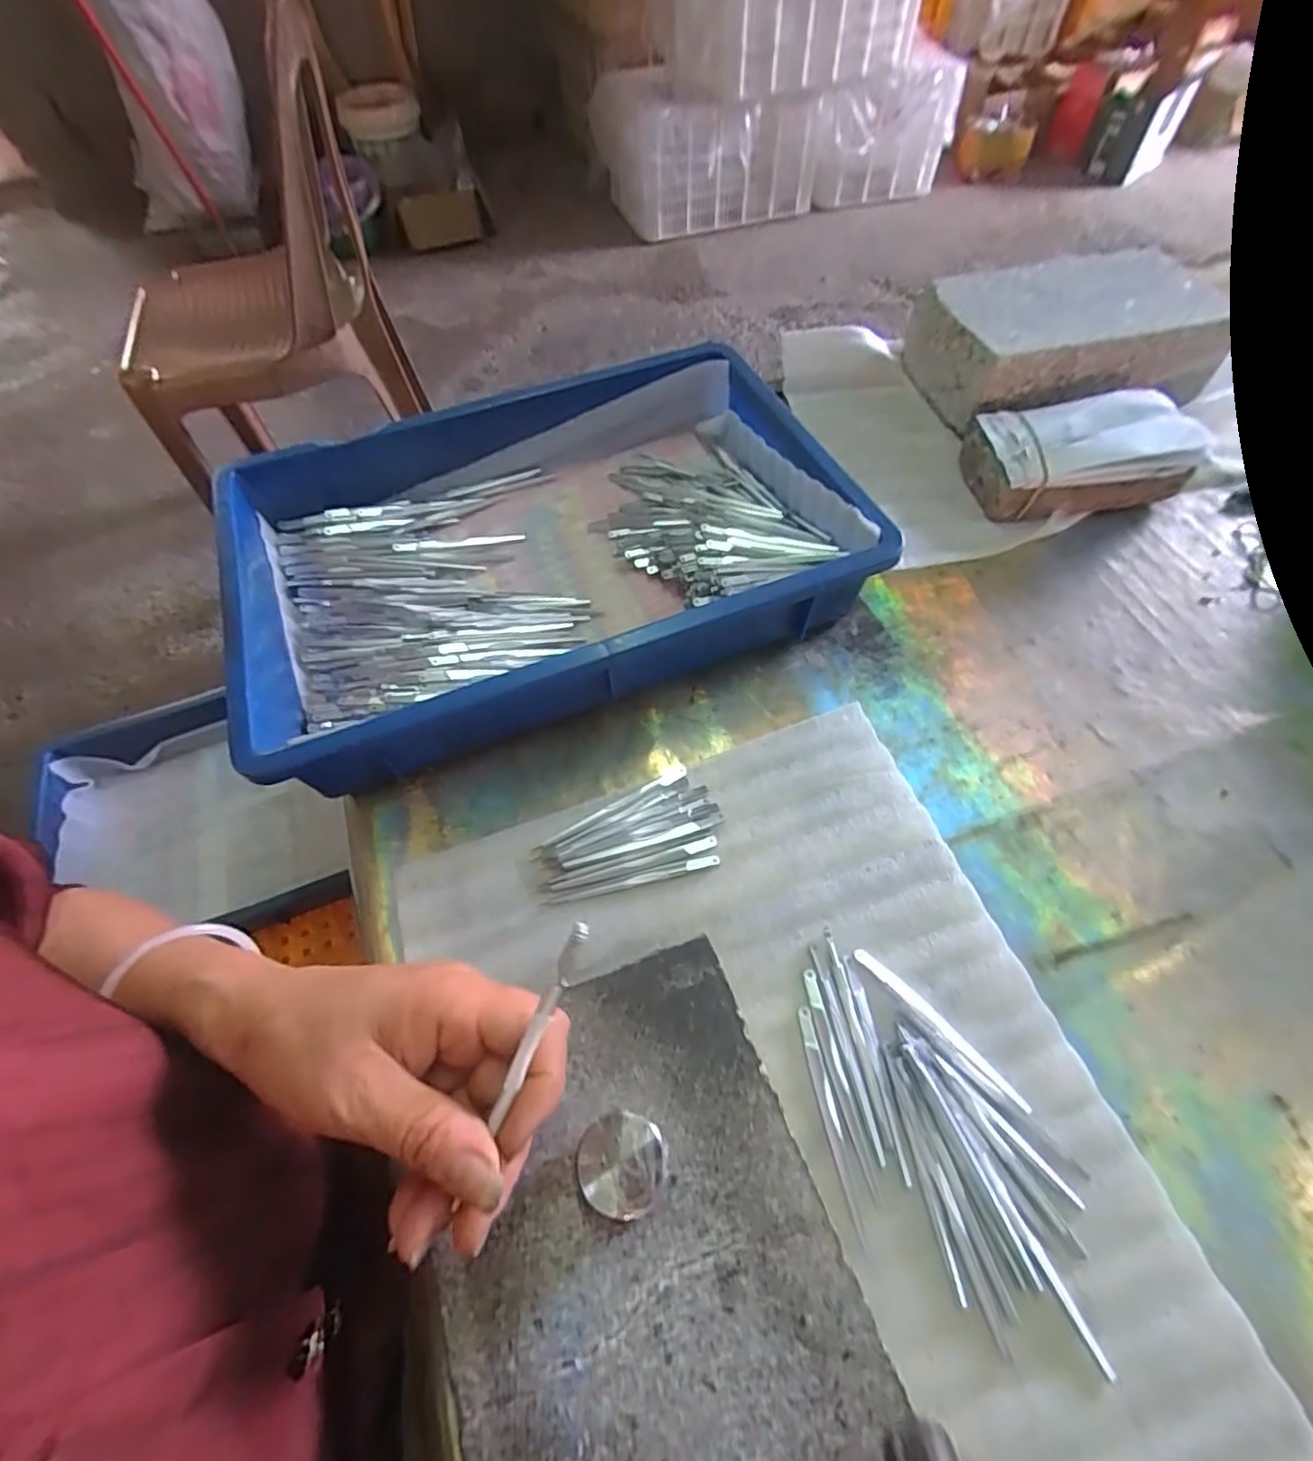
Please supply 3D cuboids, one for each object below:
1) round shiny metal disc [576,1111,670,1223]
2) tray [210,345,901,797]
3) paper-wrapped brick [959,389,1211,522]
[{"bbox_3d":[-0.013,0.172,0.244,0.034,0.023,0.033,-1,59,2],"label":"round shiny metal disc"},{"bbox_3d":[-0.079,-0.141,0.458,0.430,0.075,0.278,-19,61,-12],"label":"tray"},{"bbox_3d":[0.354,-0.233,0.520,0.166,0.060,0.098,-6,59,-4],"label":"paper-wrapped brick"}]

